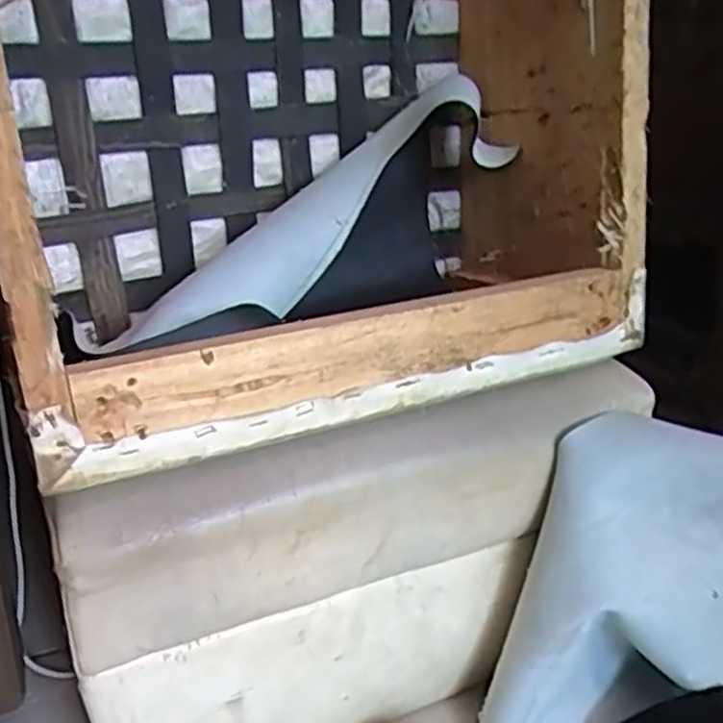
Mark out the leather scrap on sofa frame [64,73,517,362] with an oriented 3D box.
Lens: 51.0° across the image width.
[{"bbox_3d":[-0.046,-0.118,0.648,0.103,0.168,0.444,20,32,41],"label":"leather scrap on sofa frame"}]

